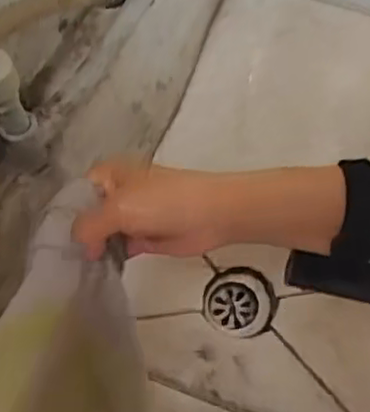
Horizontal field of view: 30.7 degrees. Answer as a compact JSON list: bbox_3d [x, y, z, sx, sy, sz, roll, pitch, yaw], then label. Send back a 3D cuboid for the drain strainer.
[{"bbox_3d":[0.061,0.111,0.761,0.077,0.025,0.081,0,61,-1],"label":"drain strainer"}]

